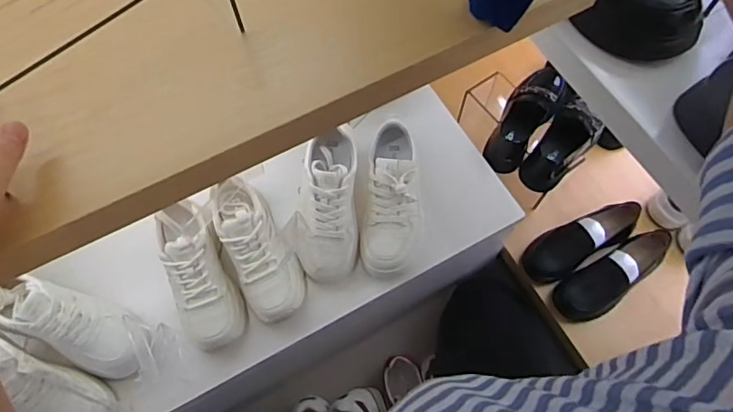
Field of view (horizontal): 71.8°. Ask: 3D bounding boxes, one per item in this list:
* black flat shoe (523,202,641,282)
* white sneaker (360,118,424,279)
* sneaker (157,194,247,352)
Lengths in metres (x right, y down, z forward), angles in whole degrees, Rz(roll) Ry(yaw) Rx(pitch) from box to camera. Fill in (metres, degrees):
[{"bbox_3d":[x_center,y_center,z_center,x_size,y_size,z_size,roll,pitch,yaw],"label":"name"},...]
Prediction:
[{"bbox_3d":[0.395,0.062,0.928,0.232,0.075,0.085,-30,68,3],"label":"black flat shoe"},{"bbox_3d":[0.040,-0.002,0.764,0.094,0.089,0.218,1,81,2],"label":"white sneaker"},{"bbox_3d":[-0.240,0.098,0.718,0.079,0.085,0.210,-21,89,-8],"label":"sneaker"}]

